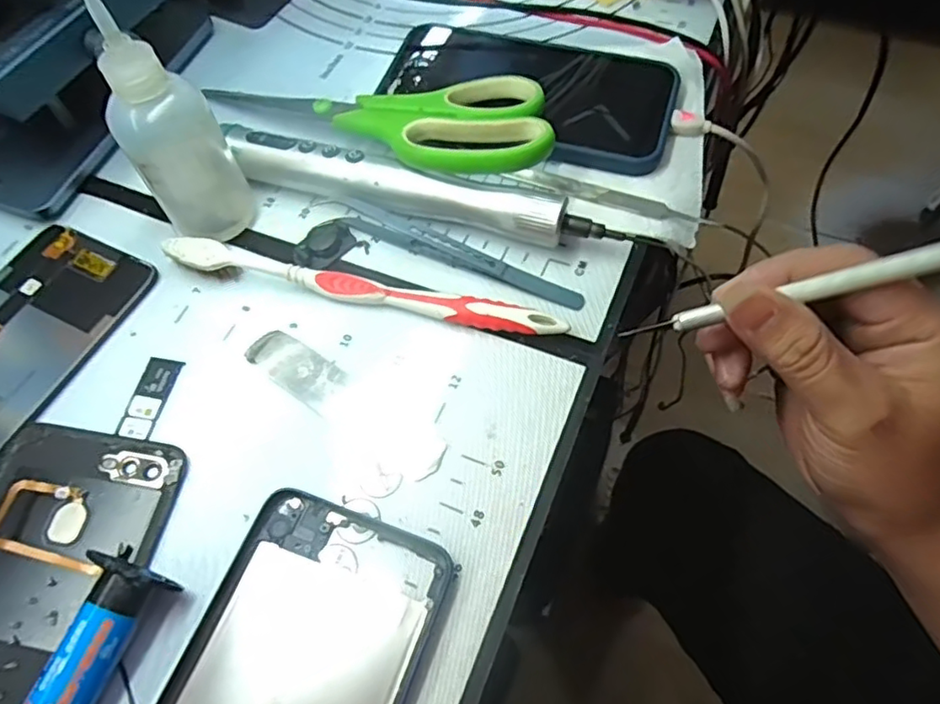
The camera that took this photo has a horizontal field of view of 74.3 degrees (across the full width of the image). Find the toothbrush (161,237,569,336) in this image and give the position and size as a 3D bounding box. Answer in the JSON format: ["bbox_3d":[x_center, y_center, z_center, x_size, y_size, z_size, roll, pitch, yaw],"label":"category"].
[{"bbox_3d":[-0.047,-0.027,0.268,0.174,0.015,0.012,11,63,8],"label":"toothbrush"}]

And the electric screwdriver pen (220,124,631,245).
[{"bbox_3d":[-0.026,-0.072,0.285,0.182,0.023,0.021,14,63,9],"label":"electric screwdriver pen"}]

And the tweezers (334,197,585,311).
[{"bbox_3d":[-0.005,-0.045,0.277,0.117,0.011,0.010,21,65,13],"label":"tweezers"}]

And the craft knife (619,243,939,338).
[{"bbox_3d":[0.122,-0.023,0.222,0.132,0.008,0.007,-15,60,21],"label":"craft knife"}]

